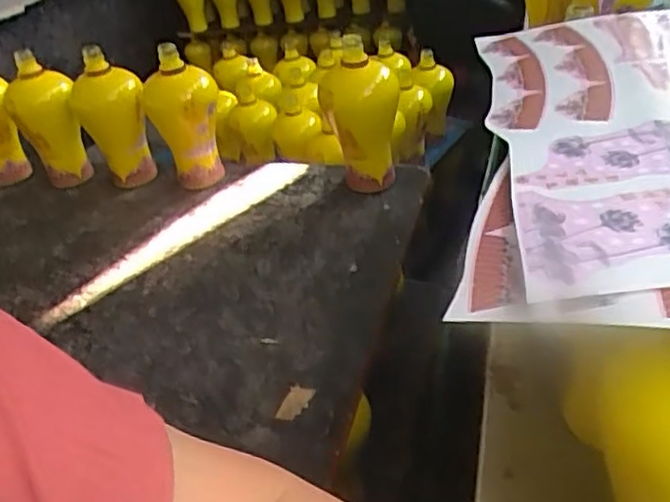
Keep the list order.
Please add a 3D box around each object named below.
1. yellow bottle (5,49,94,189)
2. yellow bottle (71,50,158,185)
[{"bbox_3d":[-0.413,-0.187,0.996,0.086,0.196,0.078,-19,35,-12],"label":"yellow bottle"},{"bbox_3d":[-0.299,-0.167,0.943,0.087,0.202,0.077,-21,36,-15],"label":"yellow bottle"}]

